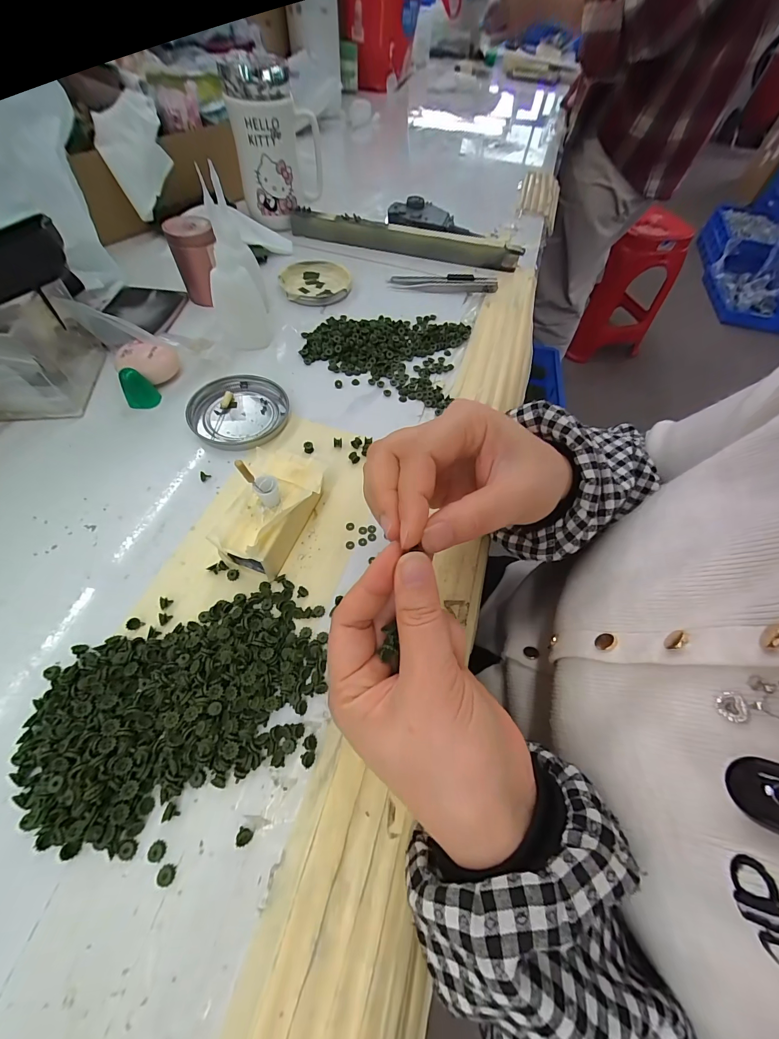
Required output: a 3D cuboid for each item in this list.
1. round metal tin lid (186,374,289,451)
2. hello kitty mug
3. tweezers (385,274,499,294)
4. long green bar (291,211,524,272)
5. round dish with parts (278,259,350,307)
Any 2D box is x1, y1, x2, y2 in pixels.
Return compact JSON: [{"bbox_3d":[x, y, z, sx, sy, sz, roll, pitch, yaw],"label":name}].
[{"bbox_3d":[-0.126,-0.092,0.299,0.076,0.007,0.080,2,59,-3],"label":"round metal tin lid"},{"bbox_3d":[-0.134,-0.448,0.435,0.099,0.135,0.067,-6,60,-8],"label":"hello kitty mug"},{"bbox_3d":[0.065,-0.285,0.427,0.127,0.010,0.032,3,59,-3],"label":"tweezers"},{"bbox_3d":[0.018,-0.357,0.454,0.292,0.027,0.021,11,59,3],"label":"long green bar"},{"bbox_3d":[-0.085,-0.277,0.412,0.077,0.007,0.087,-6,60,-8],"label":"round dish with parts"}]

